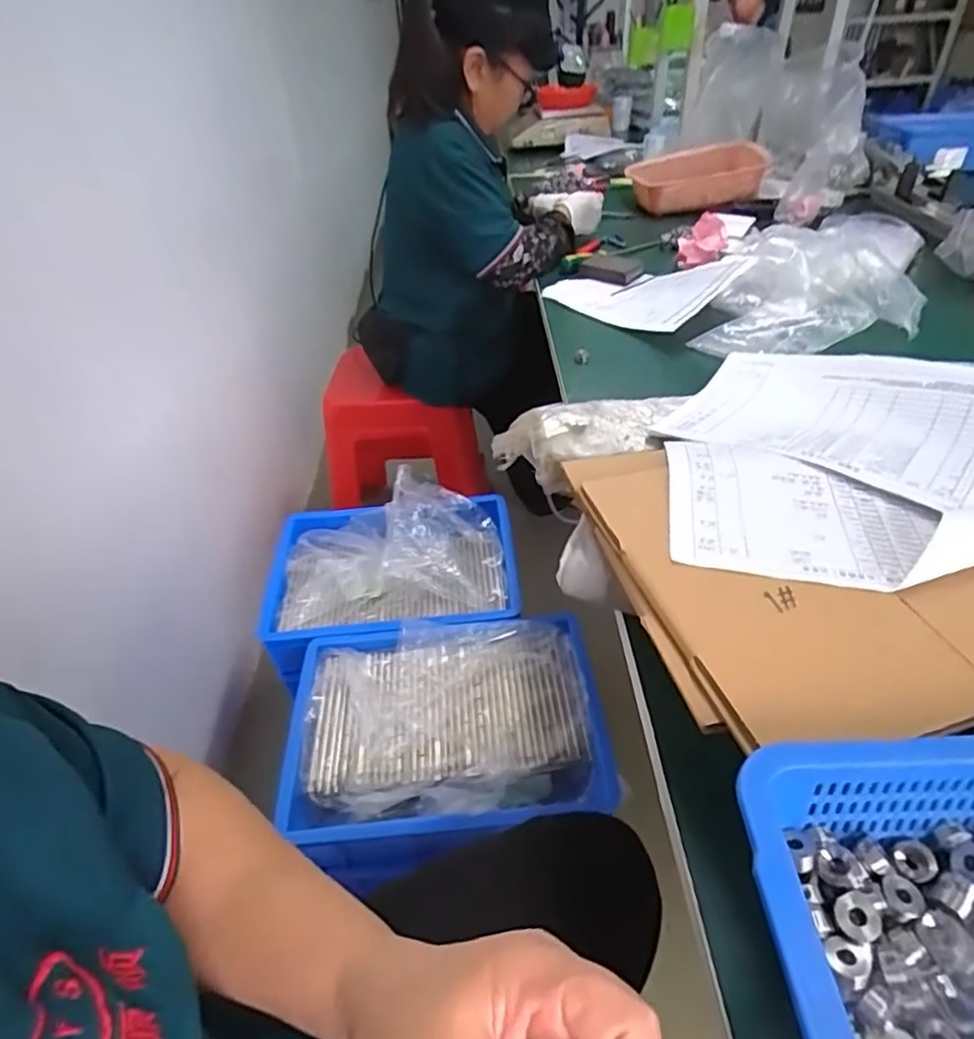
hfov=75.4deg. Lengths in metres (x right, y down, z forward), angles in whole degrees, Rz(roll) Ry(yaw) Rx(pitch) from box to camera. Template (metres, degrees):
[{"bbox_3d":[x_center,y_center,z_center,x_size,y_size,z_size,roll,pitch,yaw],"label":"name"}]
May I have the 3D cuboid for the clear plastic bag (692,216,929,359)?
[{"bbox_3d":[0.478,-0.343,0.904,0.269,0.112,0.322,19,45,25],"label":"clear plastic bag"}]

